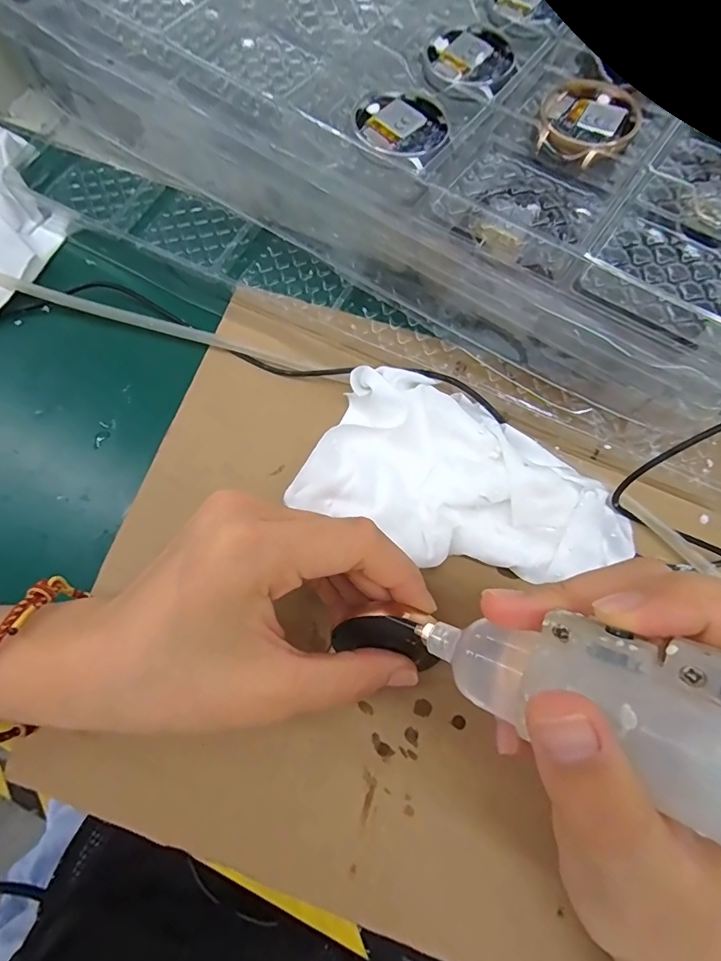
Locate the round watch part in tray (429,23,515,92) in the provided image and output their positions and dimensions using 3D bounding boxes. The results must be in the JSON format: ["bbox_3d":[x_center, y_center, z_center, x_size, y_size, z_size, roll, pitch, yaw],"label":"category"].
[{"bbox_3d":[0.053,-0.205,0.222,0.039,0.004,0.043,6,74,3],"label":"round watch part in tray"}]

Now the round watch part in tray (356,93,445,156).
[{"bbox_3d":[0.018,-0.161,0.209,0.039,0.007,0.038,0,74,1],"label":"round watch part in tray"}]

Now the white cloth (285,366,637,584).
[{"bbox_3d":[0.044,0.001,0.209,0.127,0.039,0.080,23,76,8],"label":"white cloth"}]

